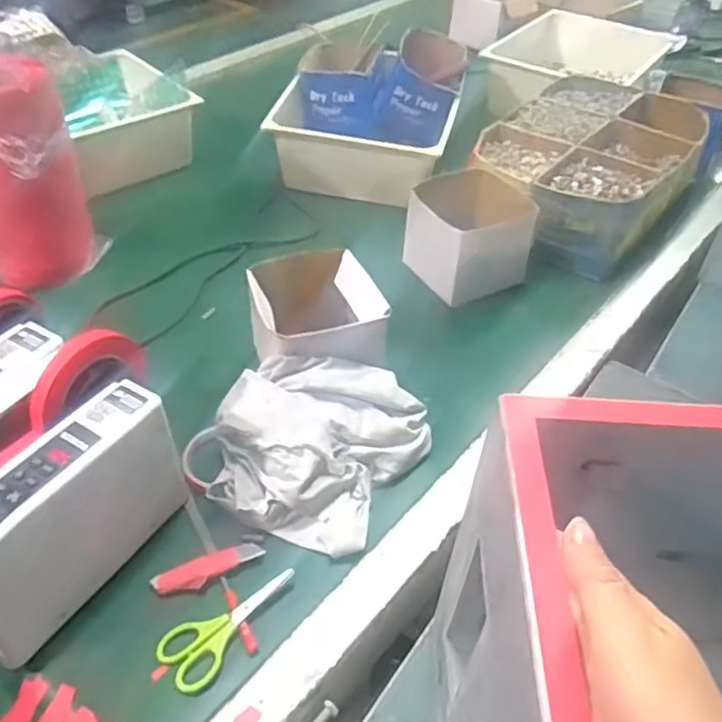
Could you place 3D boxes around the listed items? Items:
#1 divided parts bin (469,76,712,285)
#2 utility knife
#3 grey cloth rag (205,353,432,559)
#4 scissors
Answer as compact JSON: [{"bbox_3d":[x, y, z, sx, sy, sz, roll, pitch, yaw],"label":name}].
[{"bbox_3d":[0.348,-0.300,1.055,0.285,0.106,0.377,31,52,25],"label":"divided parts bin"},{"bbox_3d":[-0.142,0.193,0.623,0.101,0.010,0.029,-18,49,-18],"label":"utility knife"},{"bbox_3d":[-0.053,0.074,0.688,0.212,0.075,0.194,16,47,13],"label":"grey cloth rag"},{"bbox_3d":[-0.112,0.227,0.587,0.130,0.004,0.056,-33,55,-29],"label":"scissors"}]

